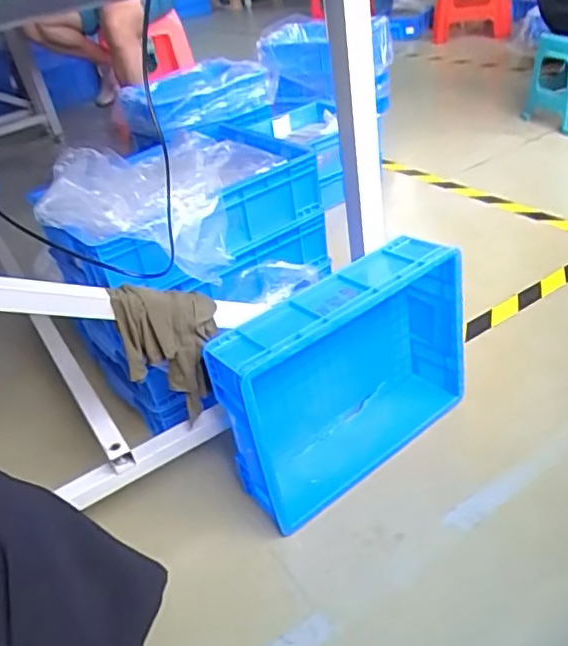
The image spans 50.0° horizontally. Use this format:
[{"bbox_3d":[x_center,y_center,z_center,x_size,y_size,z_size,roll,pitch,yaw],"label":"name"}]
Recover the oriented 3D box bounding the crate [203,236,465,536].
[{"bbox_3d":[0.100,0.079,0.940,0.411,0.298,0.136,-30,40,-25],"label":"crate"}]

